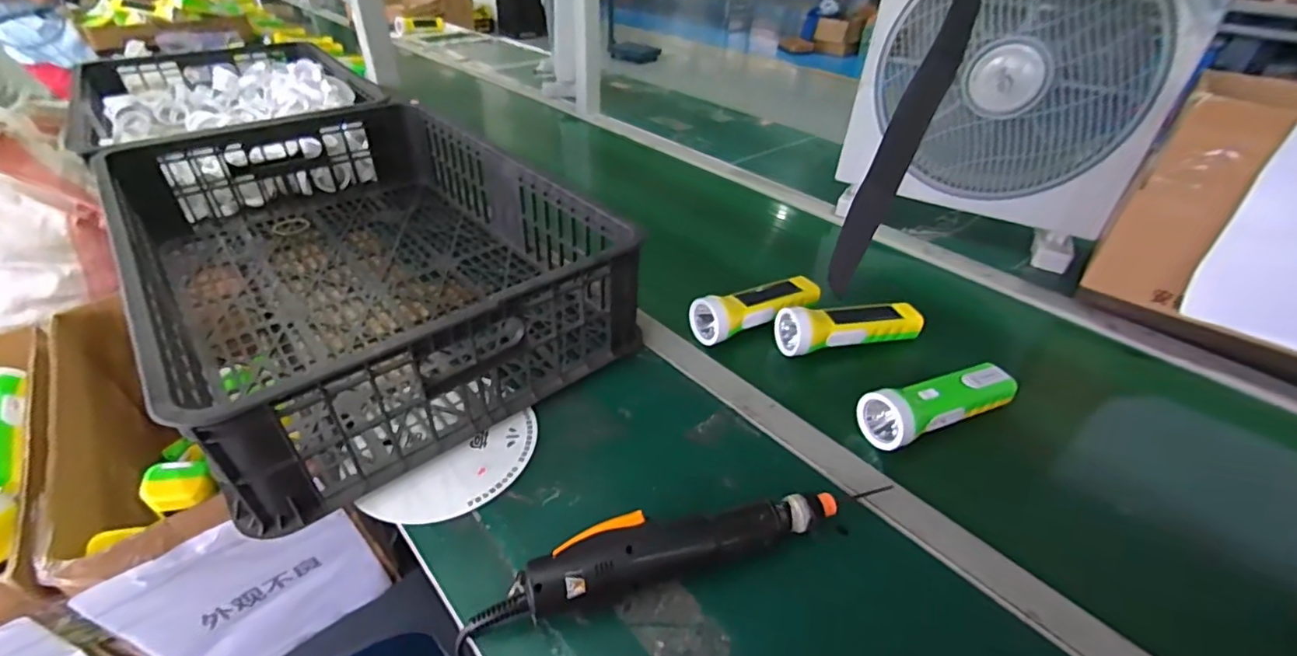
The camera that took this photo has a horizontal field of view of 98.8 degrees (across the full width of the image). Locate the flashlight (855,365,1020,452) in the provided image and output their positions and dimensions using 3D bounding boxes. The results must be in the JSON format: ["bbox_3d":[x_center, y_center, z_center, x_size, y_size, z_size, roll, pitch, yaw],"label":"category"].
[{"bbox_3d":[0.290,0.070,0.550,0.172,0.047,0.053,-16,40,-22],"label":"flashlight"}]

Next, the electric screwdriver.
[{"bbox_3d":[0.029,0.161,0.417,0.237,0.044,0.044,-12,39,-16],"label":"electric screwdriver"}]

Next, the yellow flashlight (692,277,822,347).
[{"bbox_3d":[0.135,-0.031,0.675,0.184,0.052,0.059,-20,42,-26],"label":"yellow flashlight"}]

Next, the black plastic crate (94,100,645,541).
[{"bbox_3d":[-0.355,-0.112,0.670,0.399,0.137,0.642,-26,46,-34],"label":"black plastic crate"}]

